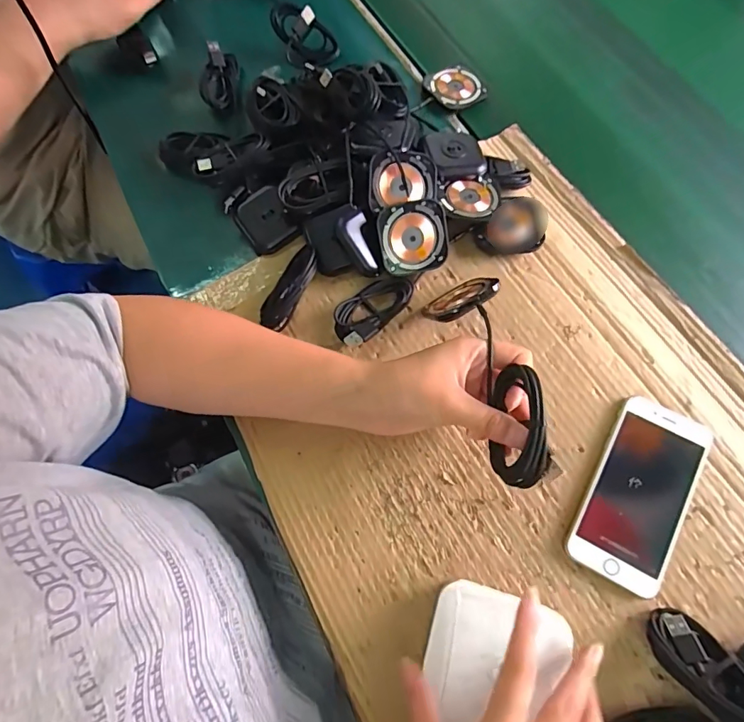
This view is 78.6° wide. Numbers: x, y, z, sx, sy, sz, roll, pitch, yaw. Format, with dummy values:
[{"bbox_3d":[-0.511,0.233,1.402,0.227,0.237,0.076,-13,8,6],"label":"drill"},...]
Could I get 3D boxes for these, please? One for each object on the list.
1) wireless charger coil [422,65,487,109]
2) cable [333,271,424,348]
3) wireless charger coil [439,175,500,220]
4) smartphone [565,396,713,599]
[{"bbox_3d":[0.090,-0.289,0.483,0.056,0.010,0.054,-1,71,2],"label":"wireless charger coil"},{"bbox_3d":[0.004,-0.049,0.399,0.087,0.018,0.039,-40,74,-11],"label":"cable"},{"bbox_3d":[0.089,-0.149,0.413,0.054,0.008,0.050,0,67,1],"label":"wireless charger coil"},{"bbox_3d":[0.199,0.097,0.339,0.065,0.012,0.134,28,74,11],"label":"smartphone"}]

